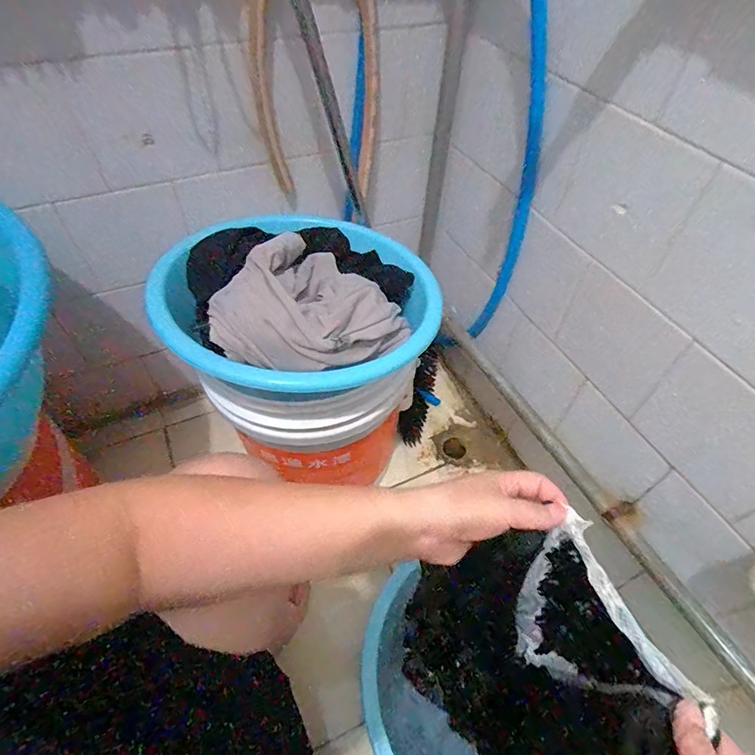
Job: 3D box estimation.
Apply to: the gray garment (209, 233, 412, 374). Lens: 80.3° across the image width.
[{"bbox_3d":[-0.074,-0.077,0.466,0.159,0.090,0.189,36,59,25],"label":"gray garment"}]

